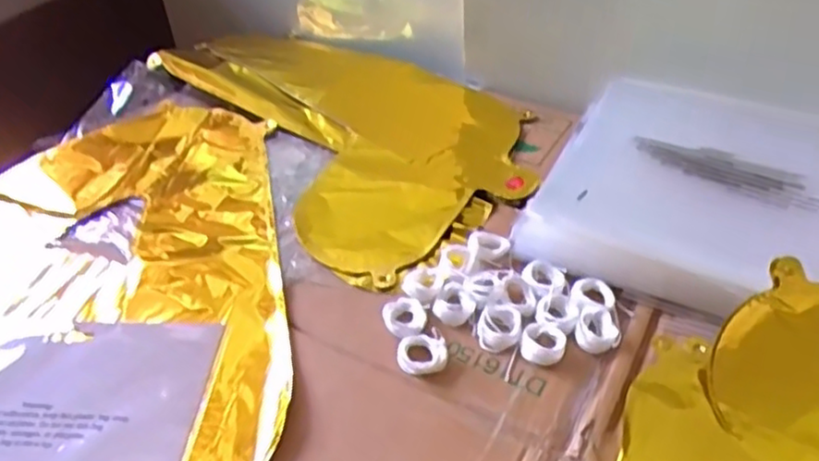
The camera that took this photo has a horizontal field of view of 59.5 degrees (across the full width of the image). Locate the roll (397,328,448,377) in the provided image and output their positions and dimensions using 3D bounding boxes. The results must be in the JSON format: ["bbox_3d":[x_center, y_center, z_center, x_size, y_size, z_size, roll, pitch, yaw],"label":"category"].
[{"bbox_3d":[0.008,0.072,0.429,0.030,0.010,0.033,-2,41,2],"label":"roll"}]

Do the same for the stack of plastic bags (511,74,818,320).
[{"bbox_3d":[0.226,-0.039,0.528,0.222,0.029,0.249,17,45,22],"label":"stack of plastic bags"}]

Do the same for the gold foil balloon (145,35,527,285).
[{"bbox_3d":[-0.053,-0.104,0.665,0.238,0.043,0.421,-25,45,-23],"label":"gold foil balloon"}]

